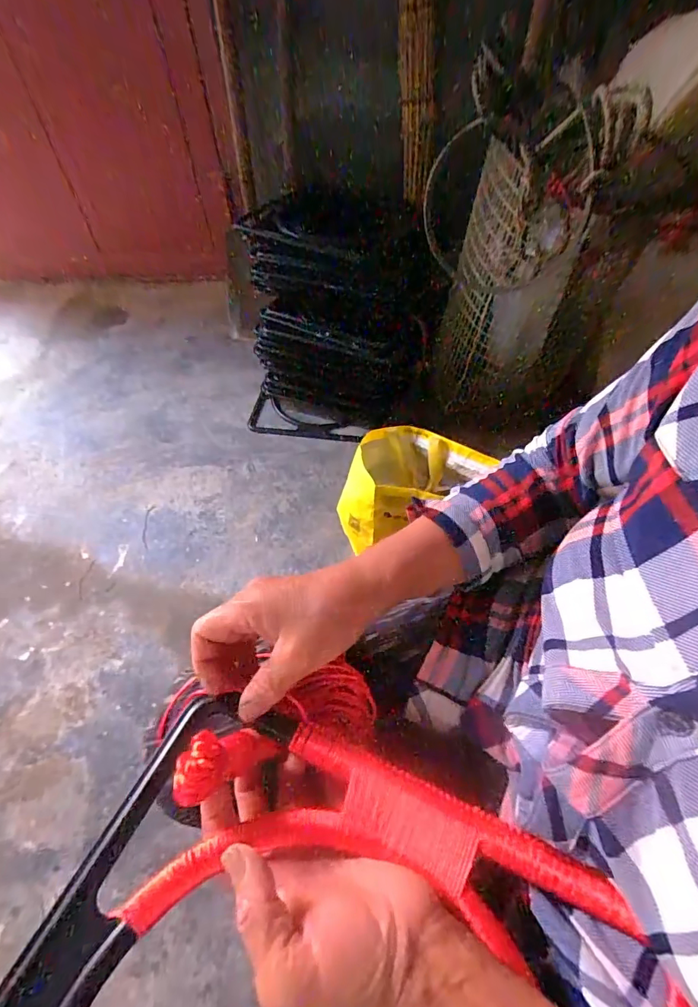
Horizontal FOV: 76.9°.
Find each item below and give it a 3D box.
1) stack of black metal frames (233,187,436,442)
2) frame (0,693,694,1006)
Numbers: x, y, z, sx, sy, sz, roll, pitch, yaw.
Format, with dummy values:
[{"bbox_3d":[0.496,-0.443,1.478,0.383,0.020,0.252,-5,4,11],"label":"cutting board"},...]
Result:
[{"bbox_3d":[-0.043,-0.357,0.929,0.385,0.453,0.203,2,53,3],"label":"stack of black metal frames"},{"bbox_3d":[-0.022,0.289,0.180,0.323,0.050,0.330,20,56,16],"label":"frame"}]

